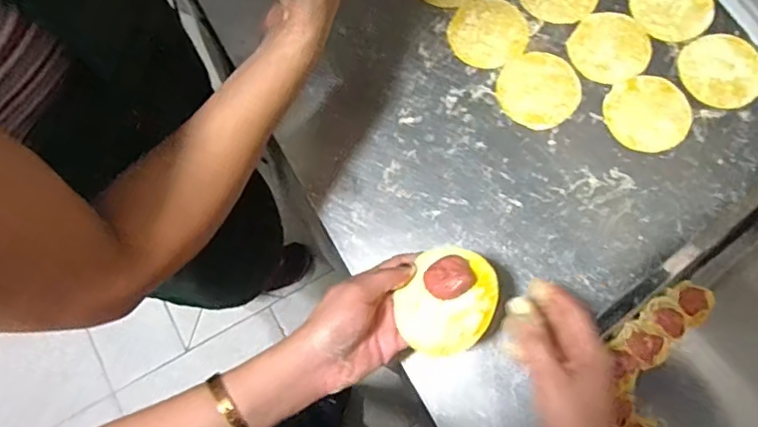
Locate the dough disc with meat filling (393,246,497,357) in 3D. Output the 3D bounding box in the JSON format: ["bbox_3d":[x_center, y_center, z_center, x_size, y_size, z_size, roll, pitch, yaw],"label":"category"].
[{"bbox_3d":[0.053,0.066,0.435,0.068,0.033,0.083,33,78,10],"label":"dough disc with meat filling"}]

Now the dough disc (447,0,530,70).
[{"bbox_3d":[0.116,-0.193,0.605,0.083,0.004,0.079,0,74,2],"label":"dough disc"}]

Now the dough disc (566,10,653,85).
[{"bbox_3d":[0.242,-0.174,0.598,0.078,0.004,0.082,0,74,2],"label":"dough disc"}]

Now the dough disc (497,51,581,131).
[{"bbox_3d":[0.165,-0.127,0.586,0.082,0.004,0.079,0,74,2],"label":"dough disc"}]

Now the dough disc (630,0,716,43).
[{"bbox_3d":[0.315,-0.223,0.611,0.083,0.004,0.082,0,74,2],"label":"dough disc"}]

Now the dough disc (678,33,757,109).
[{"bbox_3d":[0.354,-0.148,0.588,0.082,0.005,0.081,0,74,2],"label":"dough disc"}]

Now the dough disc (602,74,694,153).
[{"bbox_3d":[0.272,-0.103,0.578,0.083,0.004,0.081,0,74,2],"label":"dough disc"}]

